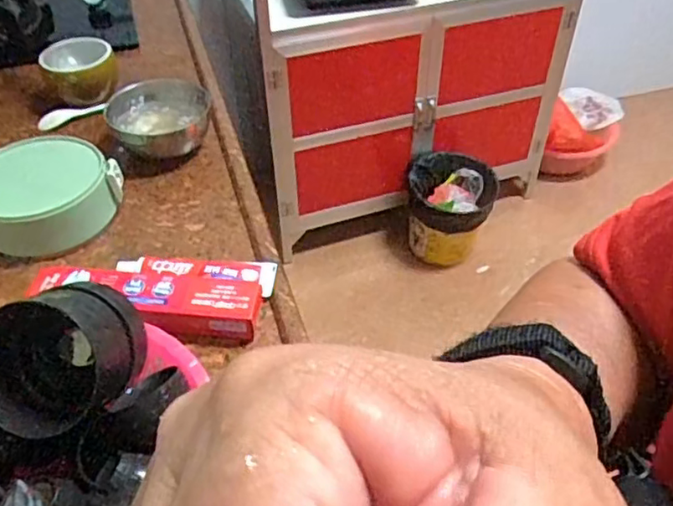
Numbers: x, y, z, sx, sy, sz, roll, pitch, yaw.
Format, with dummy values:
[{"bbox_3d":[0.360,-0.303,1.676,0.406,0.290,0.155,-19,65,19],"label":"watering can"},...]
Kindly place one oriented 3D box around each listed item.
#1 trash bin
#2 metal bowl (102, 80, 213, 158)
[{"bbox_3d":[0.285,-0.099,1.567,0.215,0.247,0.197,11,46,11],"label":"trash bin"},{"bbox_3d":[-0.217,-0.163,0.775,0.123,0.056,0.122,-1,45,1],"label":"metal bowl"}]

